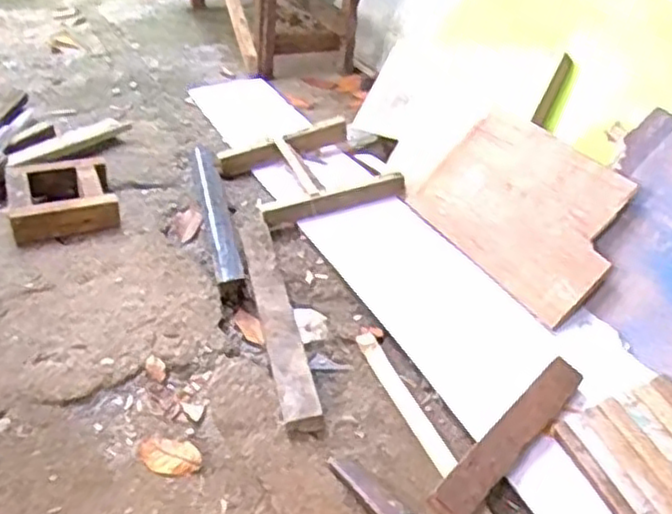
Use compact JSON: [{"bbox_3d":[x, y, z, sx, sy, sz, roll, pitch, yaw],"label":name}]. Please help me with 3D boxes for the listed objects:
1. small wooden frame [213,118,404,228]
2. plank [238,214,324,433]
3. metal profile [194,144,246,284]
[{"bbox_3d":[-0.069,-0.207,1.758,0.343,0.078,0.401,-14,37,-21],"label":"small wooden frame"},{"bbox_3d":[-0.123,0.078,1.369,0.066,0.041,0.667,-5,37,-12],"label":"plank"},{"bbox_3d":[-0.279,-0.118,1.671,0.056,0.034,0.597,-6,37,-13],"label":"metal profile"}]

